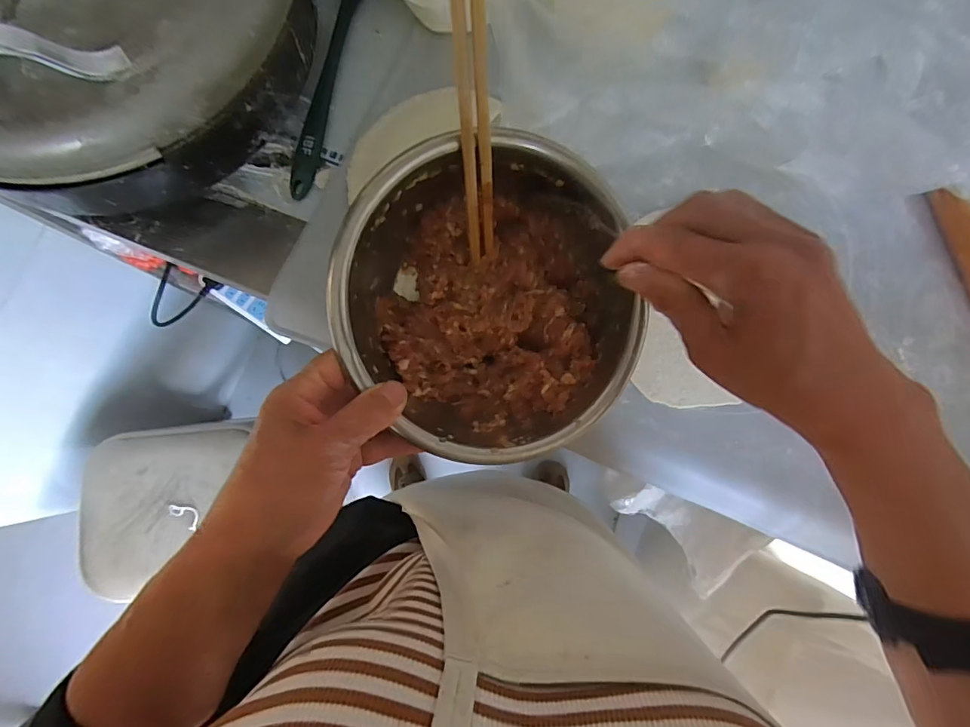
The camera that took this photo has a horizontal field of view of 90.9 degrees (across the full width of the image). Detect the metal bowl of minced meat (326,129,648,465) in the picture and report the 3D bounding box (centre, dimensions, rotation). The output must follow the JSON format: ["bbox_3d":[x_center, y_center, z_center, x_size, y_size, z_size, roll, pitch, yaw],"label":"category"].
[{"bbox_3d":[-0.002,-0.040,0.327,0.191,0.096,0.191,-1,95,-15],"label":"metal bowl of minced meat"}]

